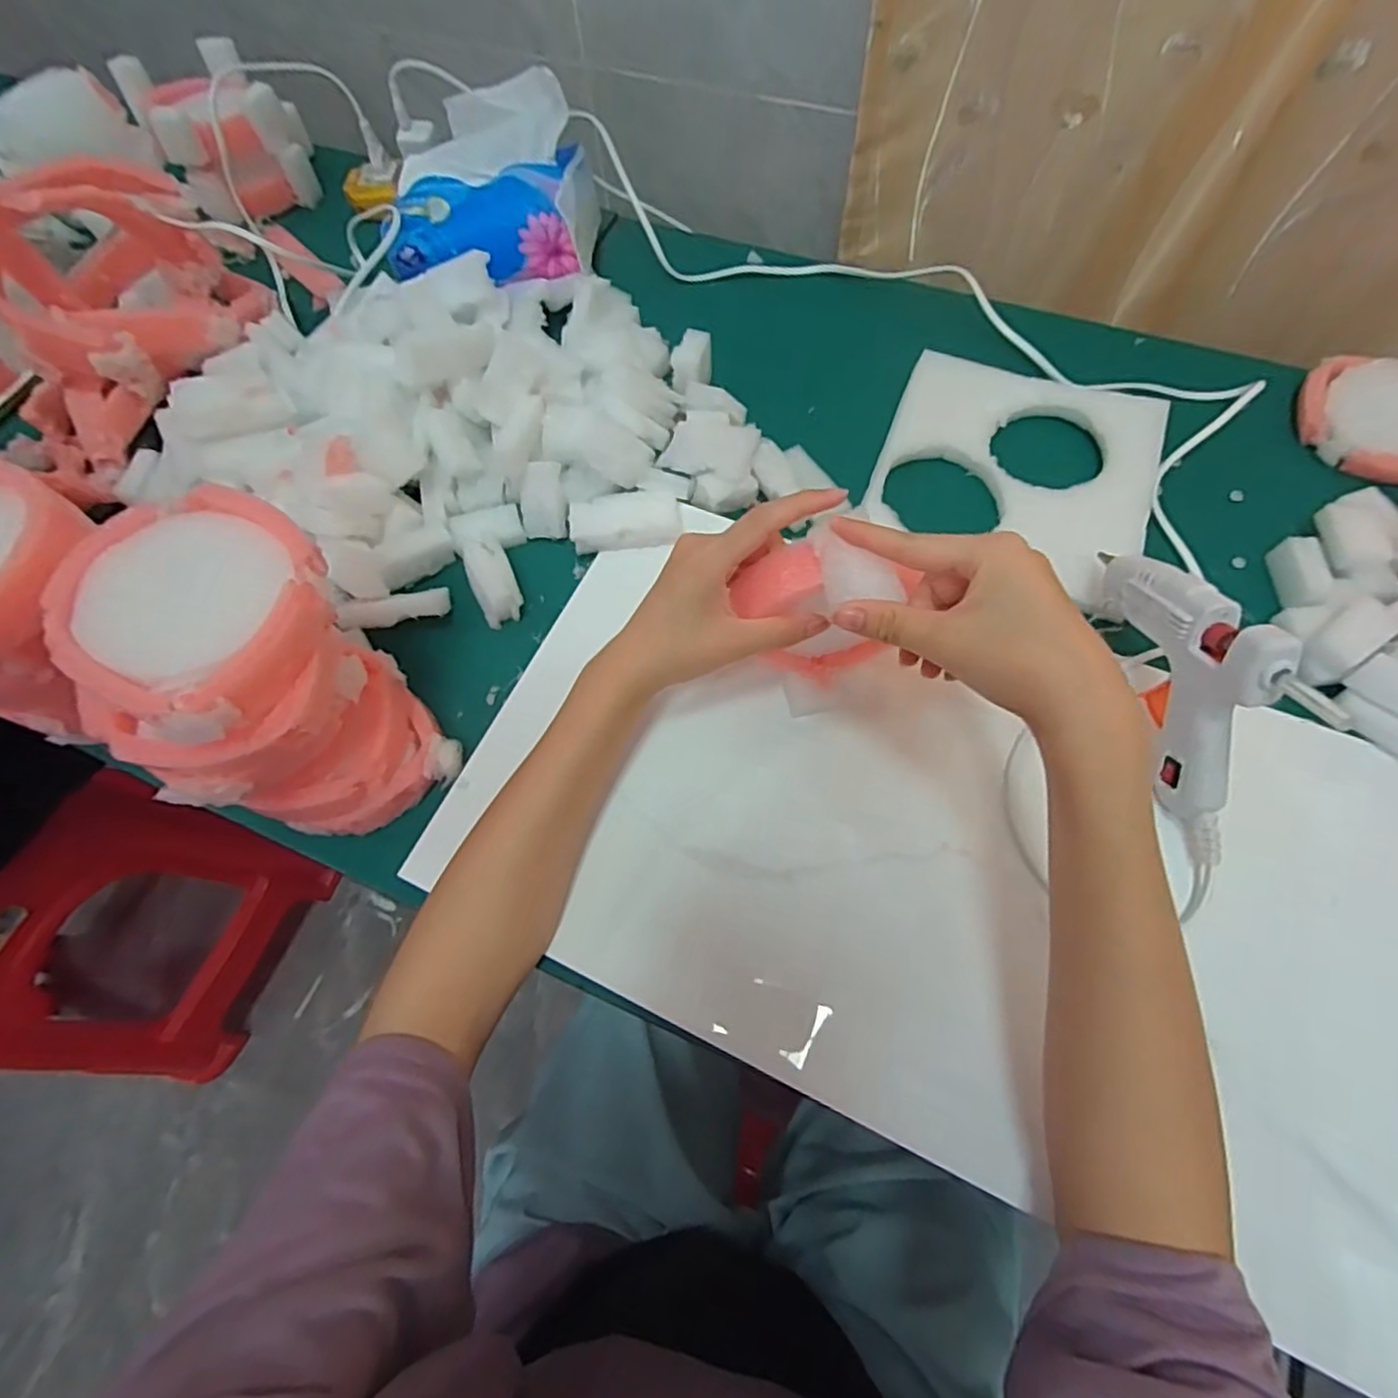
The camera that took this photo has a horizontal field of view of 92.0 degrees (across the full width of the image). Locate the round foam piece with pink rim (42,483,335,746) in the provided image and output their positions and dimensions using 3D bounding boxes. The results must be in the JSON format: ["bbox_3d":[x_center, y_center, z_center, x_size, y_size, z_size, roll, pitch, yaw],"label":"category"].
[{"bbox_3d":[-0.215,-0.041,0.289,0.094,0.038,0.097,-1,66,3],"label":"round foam piece with pink rim"}]

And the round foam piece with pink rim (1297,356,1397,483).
[{"bbox_3d":[0.473,-0.192,0.464,0.098,0.025,0.090,-1,66,3],"label":"round foam piece with pink rim"}]

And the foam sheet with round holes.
[{"bbox_3d":[0.218,-0.160,0.466,0.176,0.012,0.182,20,69,12],"label":"foam sheet with round holes"}]

